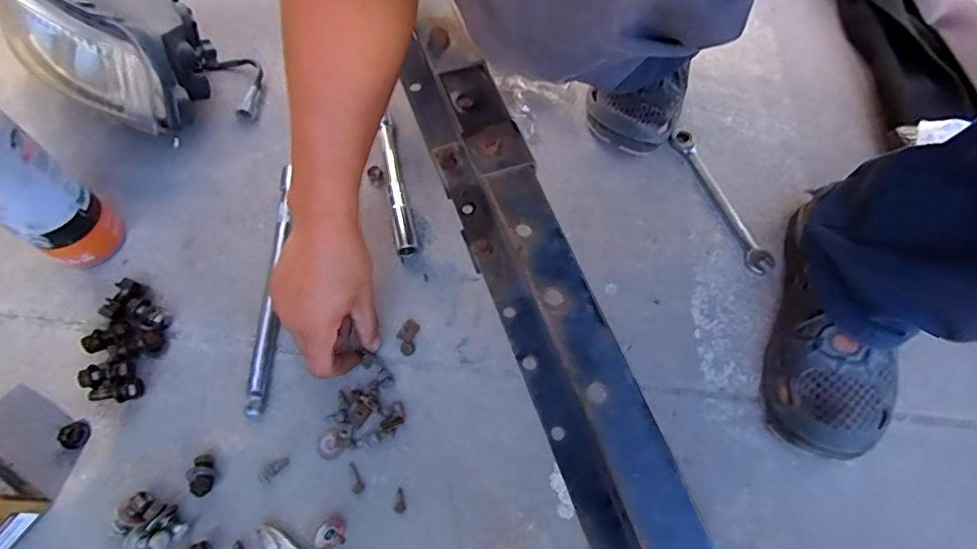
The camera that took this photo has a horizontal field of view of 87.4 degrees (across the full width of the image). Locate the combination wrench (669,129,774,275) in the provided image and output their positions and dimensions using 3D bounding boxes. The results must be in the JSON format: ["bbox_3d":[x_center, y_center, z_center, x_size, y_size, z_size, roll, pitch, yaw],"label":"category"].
[{"bbox_3d":[0.248,-0.083,0.554,0.028,0.008,0.187,-17,67,-11],"label":"combination wrench"}]

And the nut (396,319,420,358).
[{"bbox_3d":[-0.075,0.057,0.472,0.018,0.006,0.034,9,64,1],"label":"nut"}]

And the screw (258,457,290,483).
[{"bbox_3d":[-0.176,0.160,0.419,0.026,0.004,0.012,-35,71,-18],"label":"screw"}]

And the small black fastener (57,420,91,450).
[{"bbox_3d":[-0.333,0.129,0.410,0.019,0.007,0.020,28,66,10],"label":"small black fastener"}]

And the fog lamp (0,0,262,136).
[{"bbox_3d":[-0.375,-0.249,0.532,0.261,0.127,0.170,39,69,15],"label":"fog lamp"}]

